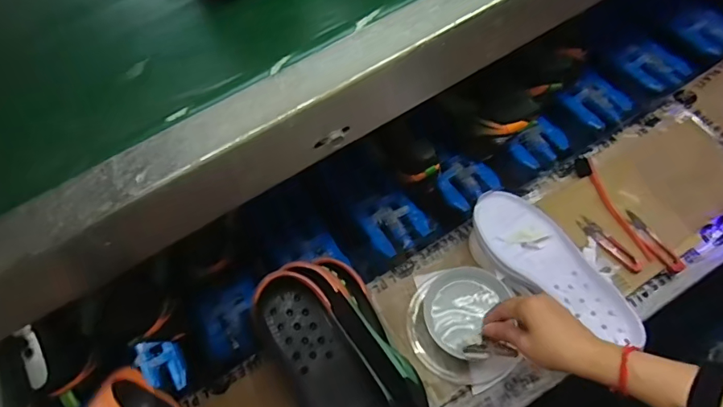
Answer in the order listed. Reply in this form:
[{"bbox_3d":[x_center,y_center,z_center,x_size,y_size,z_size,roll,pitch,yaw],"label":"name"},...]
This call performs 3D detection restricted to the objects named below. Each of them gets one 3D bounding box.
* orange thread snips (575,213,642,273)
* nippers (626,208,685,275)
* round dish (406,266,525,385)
[{"bbox_3d":[0.340,0.055,0.629,0.023,0.010,0.098,-35,69,-12],"label":"orange thread snips"},{"bbox_3d":[0.400,0.052,0.631,0.026,0.008,0.098,-29,68,-9],"label":"nippers"},{"bbox_3d":[0.128,0.153,0.586,0.131,0.070,0.134,-1,66,3],"label":"round dish"}]

